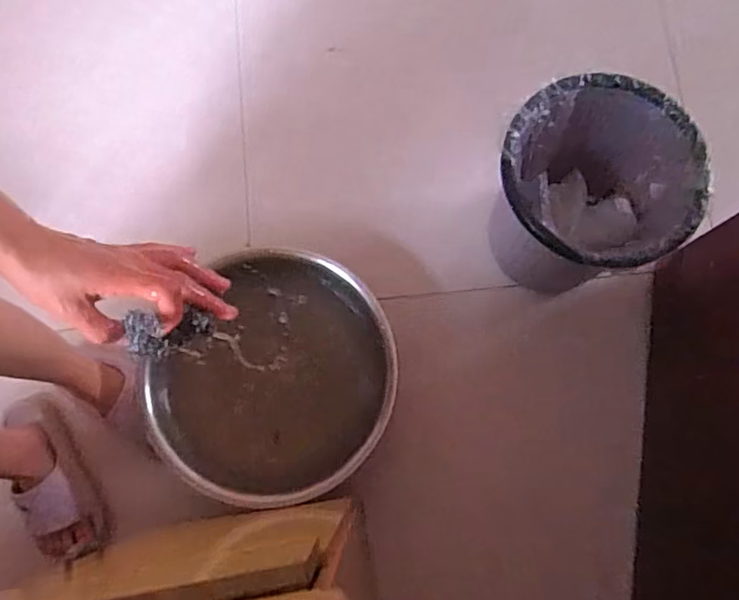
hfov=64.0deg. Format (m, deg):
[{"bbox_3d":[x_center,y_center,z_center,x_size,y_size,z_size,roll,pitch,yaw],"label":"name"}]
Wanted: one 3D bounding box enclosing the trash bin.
[{"bbox_3d":[0.307,-0.134,0.887,0.250,0.290,0.245,0,77,1],"label":"trash bin"}]

